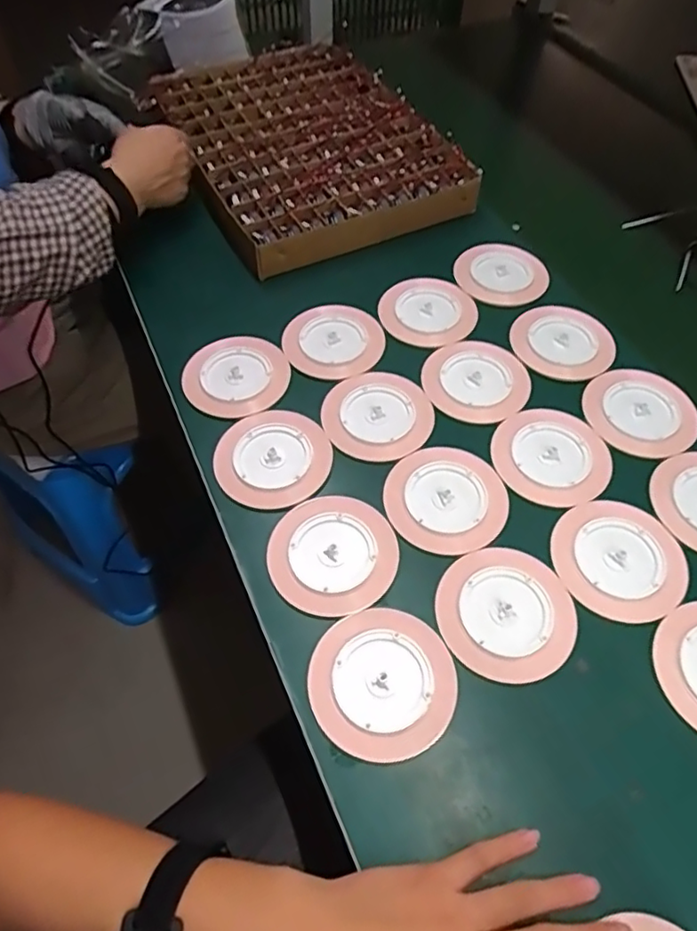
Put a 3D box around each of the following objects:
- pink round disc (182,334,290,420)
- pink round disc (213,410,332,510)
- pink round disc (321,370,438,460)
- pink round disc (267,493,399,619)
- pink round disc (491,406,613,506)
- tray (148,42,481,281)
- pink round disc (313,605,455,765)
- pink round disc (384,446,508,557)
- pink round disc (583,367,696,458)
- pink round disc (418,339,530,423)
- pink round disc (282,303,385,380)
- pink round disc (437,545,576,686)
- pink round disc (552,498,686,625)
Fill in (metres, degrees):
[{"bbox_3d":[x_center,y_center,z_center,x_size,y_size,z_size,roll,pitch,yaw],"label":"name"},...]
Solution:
[{"bbox_3d":[-0.107,-0.088,0.576,0.093,0.004,0.102,0,55,1],"label":"pink round disc"},{"bbox_3d":[-0.065,-0.010,0.523,0.095,0.008,0.098,0,55,1],"label":"pink round disc"},{"bbox_3d":[0.027,-0.049,0.551,0.098,0.004,0.096,-7,55,-4],"label":"pink round disc"},{"bbox_3d":[-0.012,0.067,0.472,0.096,0.005,0.102,0,55,1],"label":"pink round disc"},{"bbox_3d":[0.178,-0.011,0.524,0.097,0.004,0.102,0,55,1],"label":"pink round disc"},{"bbox_3d":[-0.060,-0.423,0.781,0.299,0.052,0.439,-21,58,-13],"label":"tray"},{"bbox_3d":[0.024,0.149,0.417,0.097,0.005,0.099,0,55,1],"label":"pink round disc"},{"bbox_3d":[0.082,0.026,0.500,0.095,0.004,0.102,0,55,1],"label":"pink round disc"},{"bbox_3d":[0.270,-0.053,0.552,0.096,0.004,0.101,0,55,1],"label":"pink round disc"},{"bbox_3d":[0.123,-0.085,0.576,0.098,0.004,0.098,0,55,1],"label":"pink round disc"},{"bbox_3d":[-0.015,-0.128,0.604,0.097,0.005,0.099,0,55,1],"label":"pink round disc"},{"bbox_3d":[0.117,0.107,0.443,0.096,0.004,0.101,0,55,1],"label":"pink round disc"},{"bbox_3d":[0.211,0.070,0.468,0.095,0.004,0.102,0,55,1],"label":"pink round disc"}]

